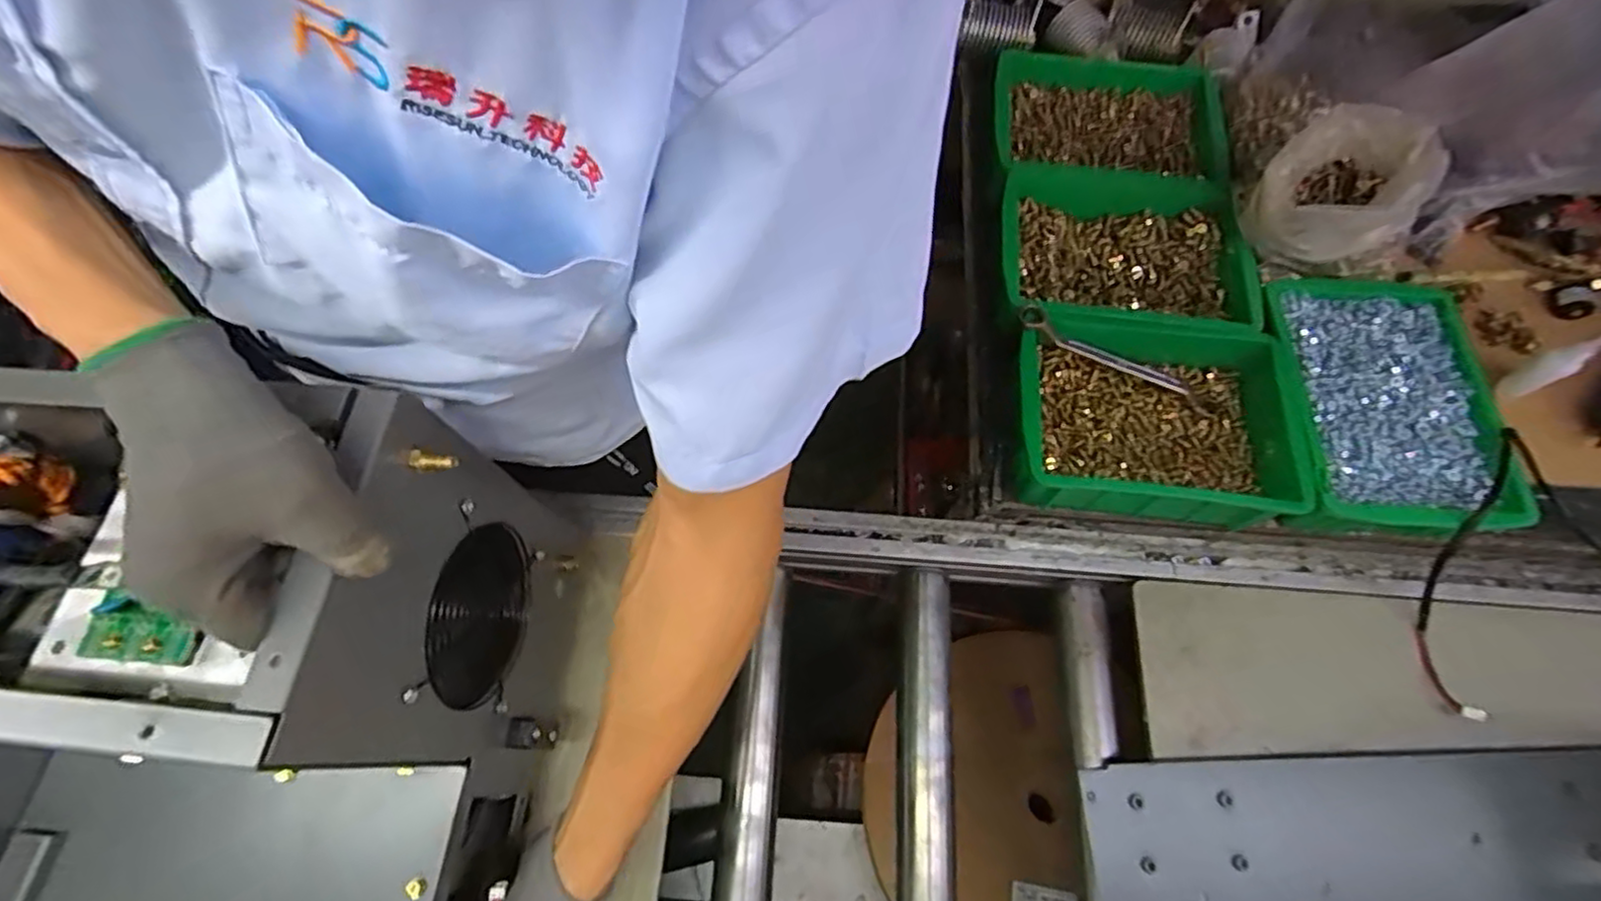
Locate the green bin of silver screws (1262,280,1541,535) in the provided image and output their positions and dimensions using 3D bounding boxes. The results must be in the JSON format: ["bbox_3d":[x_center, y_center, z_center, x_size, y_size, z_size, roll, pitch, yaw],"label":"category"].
[{"bbox_3d":[0.558,-0.038,0.670,0.212,0.075,0.257,4,66,0],"label":"green bin of silver screws"}]

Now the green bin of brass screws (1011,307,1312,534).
[{"bbox_3d":[0.325,-0.031,0.657,0.257,0.088,0.192,5,66,1],"label":"green bin of brass screws"}]

